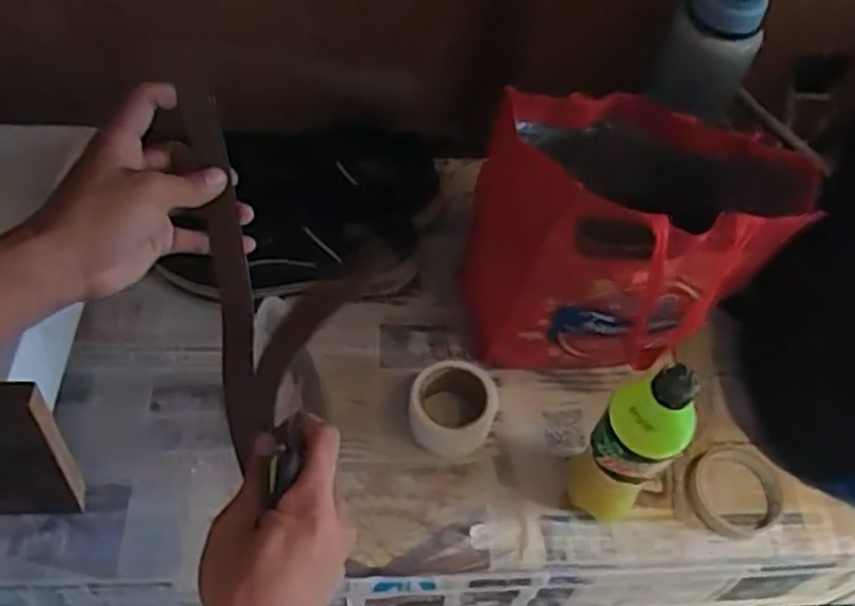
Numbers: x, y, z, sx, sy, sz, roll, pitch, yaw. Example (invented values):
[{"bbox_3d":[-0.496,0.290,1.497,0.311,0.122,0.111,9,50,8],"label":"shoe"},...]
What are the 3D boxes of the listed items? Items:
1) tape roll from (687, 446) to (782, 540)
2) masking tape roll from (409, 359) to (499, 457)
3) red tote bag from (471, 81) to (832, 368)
[{"bbox_3d":[0.290,0.173,0.734,0.095,0.013,0.081,-33,64,-25],"label":"tape roll"},{"bbox_3d":[0.024,0.097,0.733,0.078,0.045,0.075,3,55,-4],"label":"masking tape roll"},{"bbox_3d":[0.174,-0.043,0.726,0.273,0.236,0.140,12,55,2],"label":"red tote bag"}]

